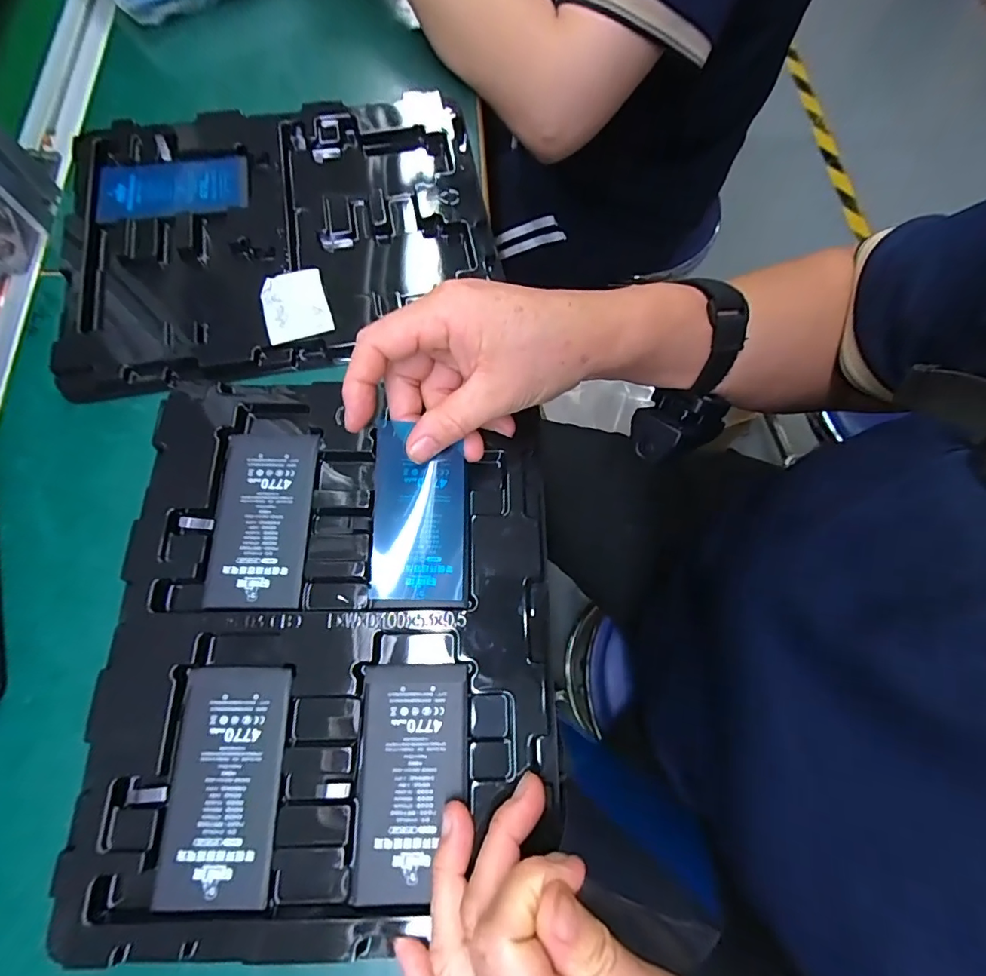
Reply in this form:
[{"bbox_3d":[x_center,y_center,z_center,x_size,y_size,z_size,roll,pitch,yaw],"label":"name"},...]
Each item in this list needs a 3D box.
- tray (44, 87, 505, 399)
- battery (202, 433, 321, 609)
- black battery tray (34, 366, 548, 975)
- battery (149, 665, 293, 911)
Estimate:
[{"bbox_3d":[-0.142,-0.176,0.329,0.272,0.011,0.210,-14,73,-5],"label":"tray"},{"bbox_3d":[-0.126,0.015,0.270,0.051,0.004,0.098,1,73,0],"label":"battery"},{"bbox_3d":[-0.081,0.068,0.253,0.218,0.017,0.271,0,73,-1],"label":"black battery tray"},{"bbox_3d":[-0.125,0.136,0.230,0.052,0.007,0.097,-1,73,-1],"label":"battery"}]

